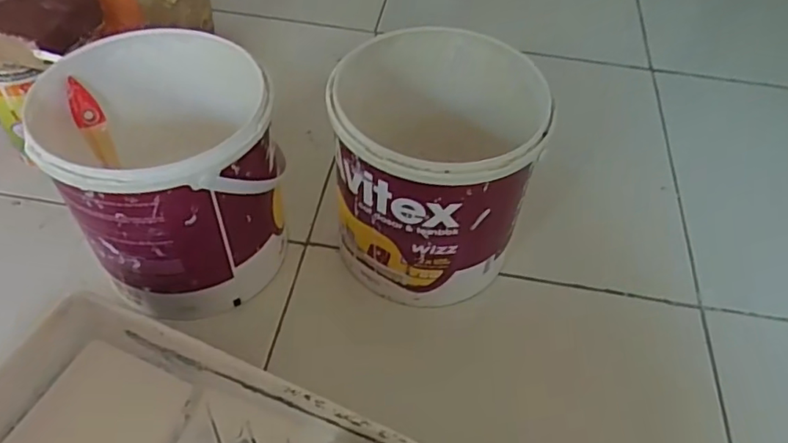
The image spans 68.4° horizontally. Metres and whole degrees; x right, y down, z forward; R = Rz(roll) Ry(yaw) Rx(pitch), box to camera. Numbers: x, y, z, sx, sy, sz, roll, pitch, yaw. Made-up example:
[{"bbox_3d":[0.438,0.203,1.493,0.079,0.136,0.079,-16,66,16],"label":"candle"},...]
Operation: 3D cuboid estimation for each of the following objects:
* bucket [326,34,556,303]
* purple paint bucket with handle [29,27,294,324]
[{"bbox_3d":[0.034,-0.040,0.535,0.169,0.189,0.165,1,50,-2],"label":"bucket"},{"bbox_3d":[-0.196,-0.039,0.520,0.172,0.190,0.190,-21,54,-19],"label":"purple paint bucket with handle"}]

